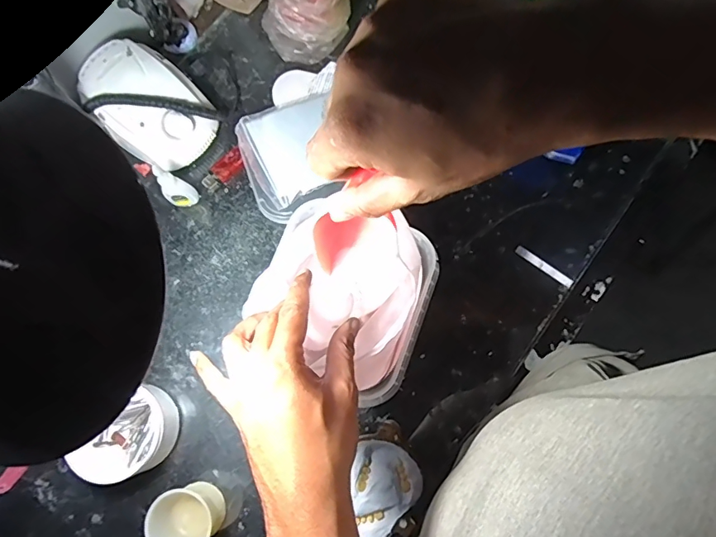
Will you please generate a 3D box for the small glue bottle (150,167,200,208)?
[{"bbox_3d":[-0.207,-0.092,0.543,0.028,0.080,0.031,44,81,11],"label":"small glue bottle"}]

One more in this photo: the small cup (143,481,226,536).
[{"bbox_3d":[-0.166,0.244,0.467,0.058,0.052,0.060,0,76,1],"label":"small cup"}]

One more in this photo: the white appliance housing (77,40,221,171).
[{"bbox_3d":[-0.244,-0.188,0.568,0.139,0.084,0.104,39,80,10],"label":"white appliance housing"}]

